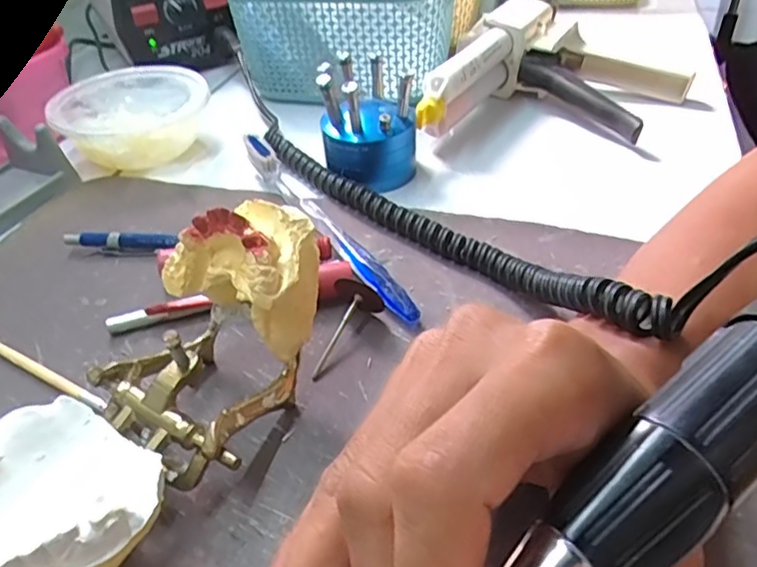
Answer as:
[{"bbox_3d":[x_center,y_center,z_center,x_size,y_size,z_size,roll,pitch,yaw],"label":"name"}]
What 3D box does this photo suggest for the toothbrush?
[{"bbox_3d":[-0.033,-0.035,0.334,0.011,0.023,0.180,-25,45,-22],"label":"toothbrush"}]

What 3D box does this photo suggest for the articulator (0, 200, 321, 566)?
[{"bbox_3d":[-0.083,0.038,0.212,0.073,0.076,0.145,15,45,22],"label":"articulator"}]

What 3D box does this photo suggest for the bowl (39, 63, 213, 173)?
[{"bbox_3d":[-0.168,-0.116,0.426,0.098,0.044,0.100,-12,42,-8],"label":"bowl"}]

